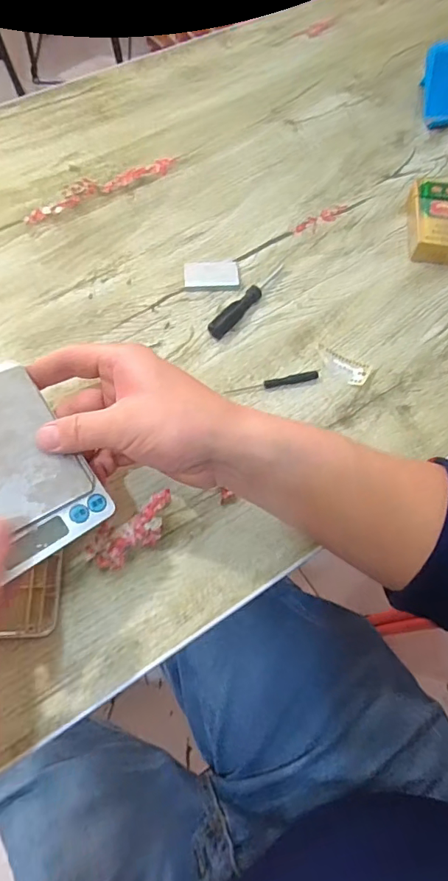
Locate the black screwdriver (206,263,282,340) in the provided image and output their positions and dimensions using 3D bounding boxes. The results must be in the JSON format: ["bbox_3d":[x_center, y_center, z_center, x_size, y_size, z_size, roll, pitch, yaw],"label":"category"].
[{"bbox_3d":[0.023,-0.129,0.444,0.013,0.012,0.100,38,72,15],"label":"black screwdriver"}]

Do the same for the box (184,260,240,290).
[{"bbox_3d":[-0.012,-0.156,0.462,0.051,0.005,0.031,-6,67,-3],"label":"box"}]

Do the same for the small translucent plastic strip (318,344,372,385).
[{"bbox_3d":[0.101,-0.065,0.424,0.049,0.004,0.023,28,70,11],"label":"small translucent plastic strip"}]

